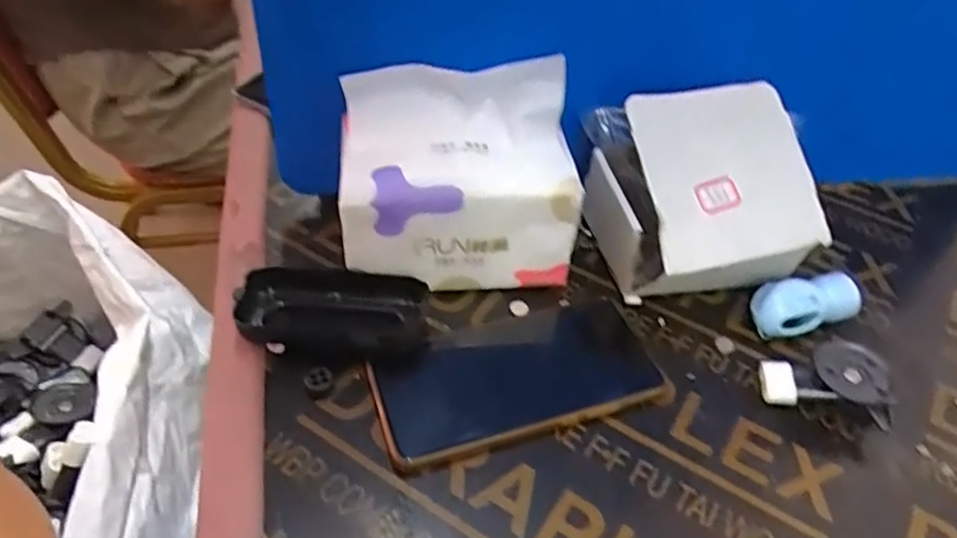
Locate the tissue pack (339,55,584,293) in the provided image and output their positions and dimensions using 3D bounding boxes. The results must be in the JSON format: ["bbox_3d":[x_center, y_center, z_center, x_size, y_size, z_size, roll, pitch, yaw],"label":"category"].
[{"bbox_3d":[-0.012,-0.054,0.417,0.141,0.124,0.083,0,44,-5],"label":"tissue pack"}]

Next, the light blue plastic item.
[{"bbox_3d":[0.208,0.023,0.428,0.069,0.031,0.031,-7,45,-12],"label":"light blue plastic item"}]

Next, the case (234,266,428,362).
[{"bbox_3d":[-0.086,0.027,0.396,0.104,0.027,0.050,1,44,-4],"label":"case"}]

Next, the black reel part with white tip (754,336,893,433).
[{"bbox_3d":[0.200,0.064,0.386,0.065,0.029,0.043,17,45,12],"label":"black reel part with white tip"}]

